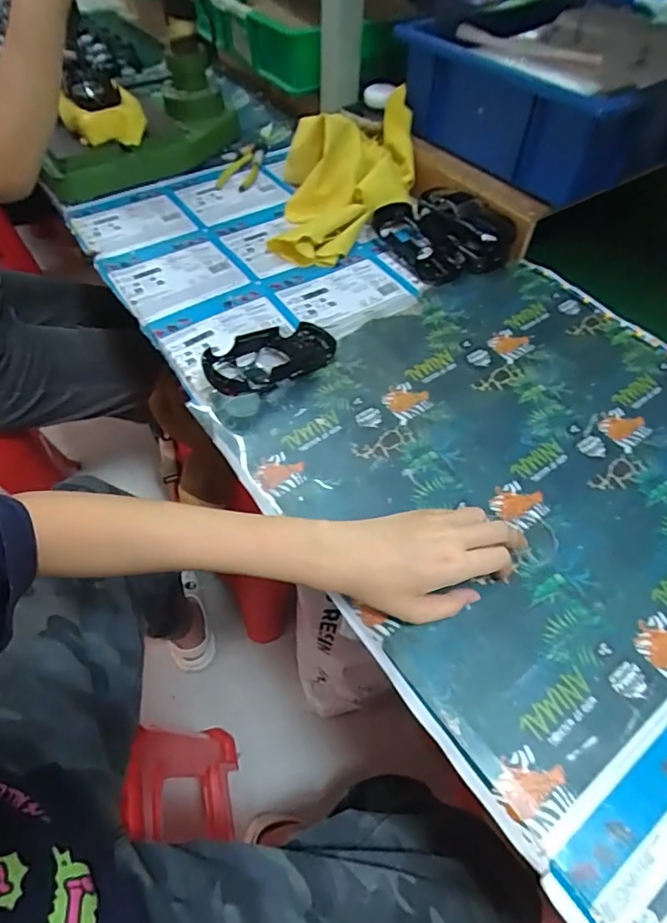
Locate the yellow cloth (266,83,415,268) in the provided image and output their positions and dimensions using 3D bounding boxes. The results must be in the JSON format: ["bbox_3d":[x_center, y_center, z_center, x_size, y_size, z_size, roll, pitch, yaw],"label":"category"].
[{"bbox_3d":[0.017,-0.361,0.654,0.170,0.094,0.263,3,53,1],"label":"yellow cloth"}]

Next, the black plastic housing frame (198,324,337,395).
[{"bbox_3d":[-0.059,-0.098,0.499,0.065,0.031,0.140,37,48,24],"label":"black plastic housing frame"}]

